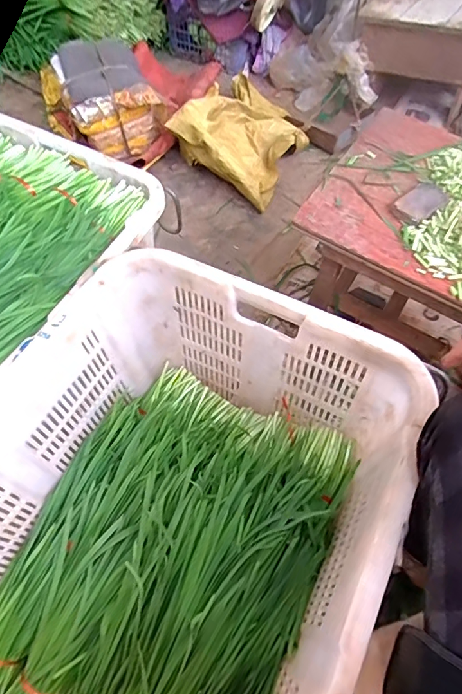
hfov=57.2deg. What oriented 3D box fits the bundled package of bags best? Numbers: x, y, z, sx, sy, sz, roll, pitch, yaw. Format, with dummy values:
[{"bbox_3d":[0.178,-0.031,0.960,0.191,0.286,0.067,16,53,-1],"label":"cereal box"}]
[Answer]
[{"bbox_3d":[-0.407,-0.797,1.352,0.285,0.185,0.396,-20,63,-15],"label":"bundled package of bags"}]

